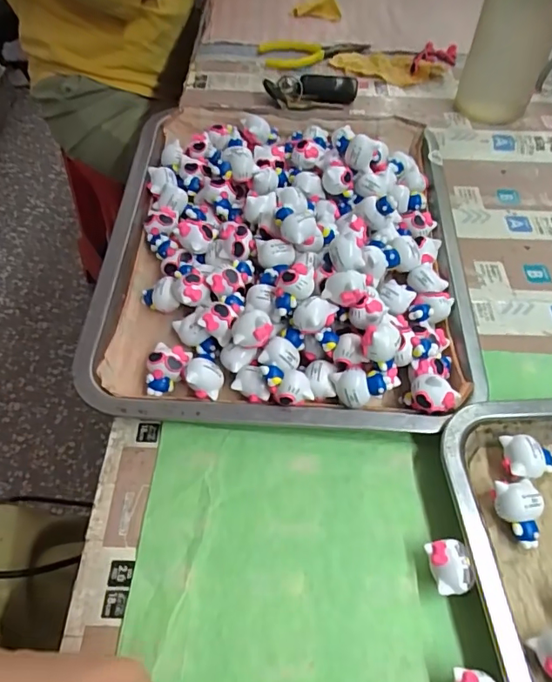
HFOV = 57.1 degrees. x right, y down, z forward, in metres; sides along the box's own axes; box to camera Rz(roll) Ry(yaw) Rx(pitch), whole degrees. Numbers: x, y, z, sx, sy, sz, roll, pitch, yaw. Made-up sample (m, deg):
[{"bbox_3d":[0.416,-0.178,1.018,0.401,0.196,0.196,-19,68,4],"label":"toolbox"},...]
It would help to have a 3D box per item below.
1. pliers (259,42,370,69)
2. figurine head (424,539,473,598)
[{"bbox_3d":[0.043,-0.315,0.553,0.119,0.015,0.051,-1,53,-2],"label":"pliers"},{"bbox_3d":[0.089,0.119,0.263,0.020,0.020,0.024,-6,55,-6],"label":"figurine head"}]

